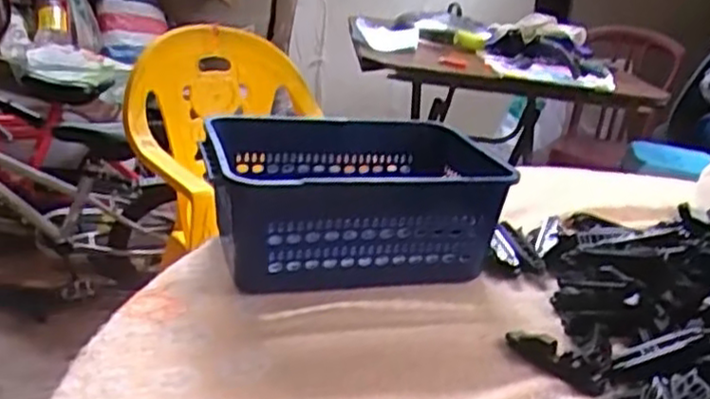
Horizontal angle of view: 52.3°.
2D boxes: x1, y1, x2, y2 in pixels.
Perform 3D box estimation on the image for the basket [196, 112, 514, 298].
[{"bbox_3d":[0.000,-0.003,0.662,0.264,0.101,0.179,-3,23,-20],"label":"basket"}]

